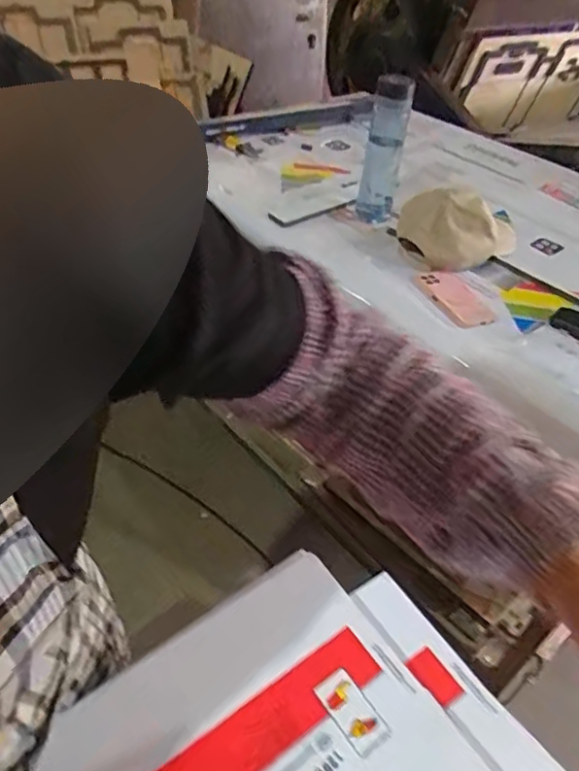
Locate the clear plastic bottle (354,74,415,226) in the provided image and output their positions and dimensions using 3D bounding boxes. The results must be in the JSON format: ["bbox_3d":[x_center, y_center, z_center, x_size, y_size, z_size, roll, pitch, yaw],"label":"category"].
[{"bbox_3d":[0.199,-0.485,1.201,0.082,0.266,0.082,11,43,4],"label":"clear plastic bottle"}]

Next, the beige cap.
[{"bbox_3d":[0.323,-0.305,1.116,0.221,0.113,0.190,17,43,11],"label":"beige cap"}]

